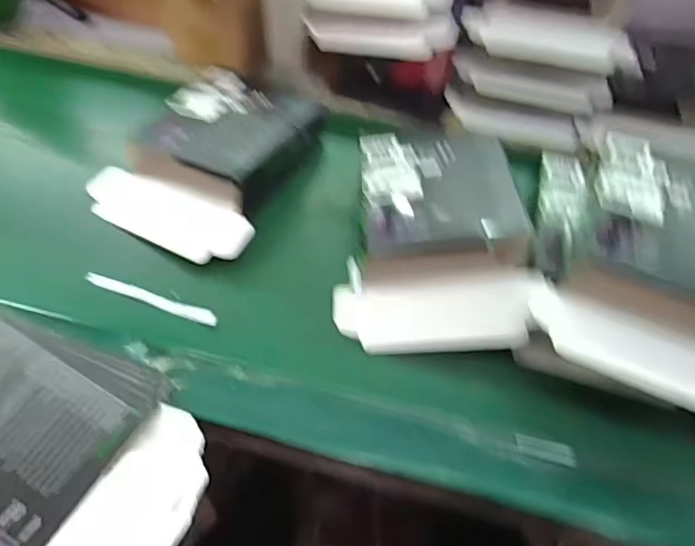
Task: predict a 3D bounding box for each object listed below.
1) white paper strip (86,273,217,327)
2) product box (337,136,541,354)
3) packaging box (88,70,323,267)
[{"bbox_3d":[-0.194,0.026,0.511,0.140,0.006,0.015,17,53,8],"label":"white paper strip"},{"bbox_3d":[0.092,-0.046,0.536,0.192,0.092,0.239,3,52,-2],"label":"product box"},{"bbox_3d":[-0.159,-0.138,0.597,0.188,0.065,0.241,20,54,11],"label":"packaging box"}]

